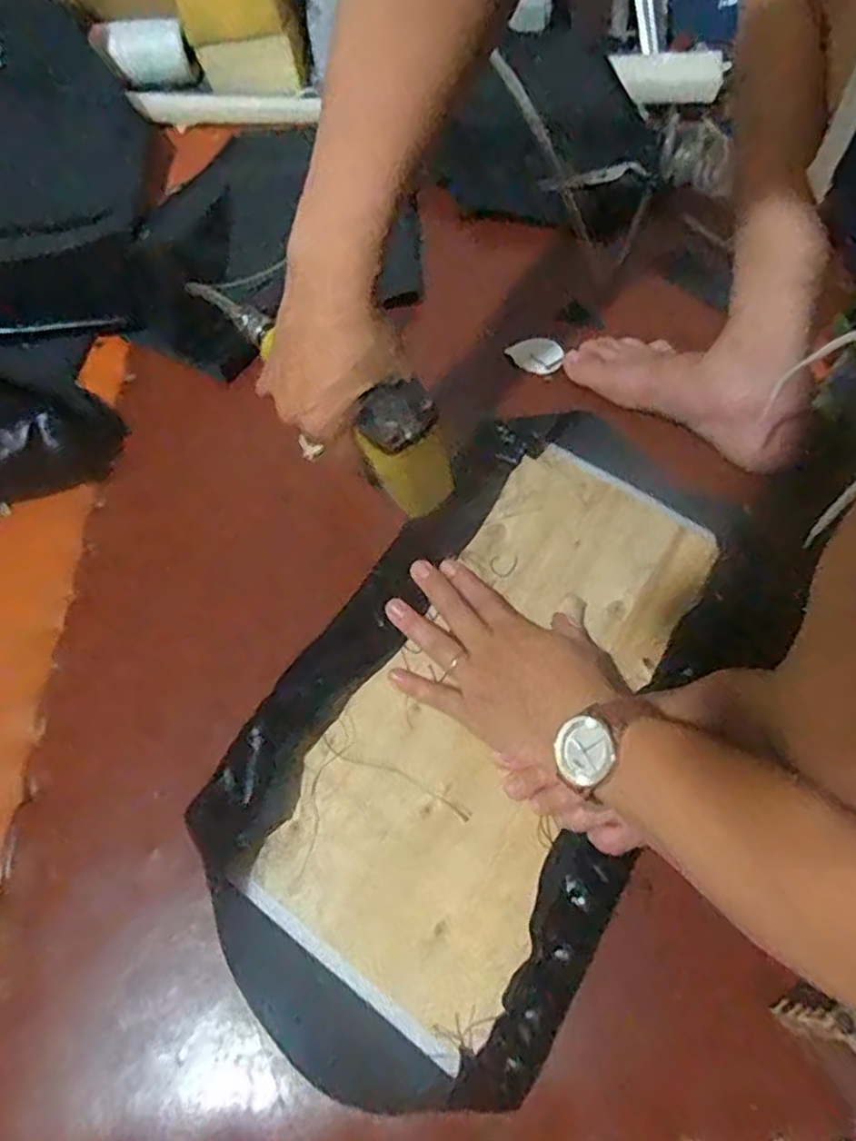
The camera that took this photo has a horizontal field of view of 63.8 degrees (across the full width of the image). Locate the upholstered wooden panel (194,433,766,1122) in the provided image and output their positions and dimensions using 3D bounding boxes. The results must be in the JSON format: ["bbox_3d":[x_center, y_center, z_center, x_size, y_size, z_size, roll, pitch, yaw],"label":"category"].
[{"bbox_3d":[0.059,0.088,0.501,0.266,0.092,0.498,33,73,15],"label":"upholstered wooden panel"}]

